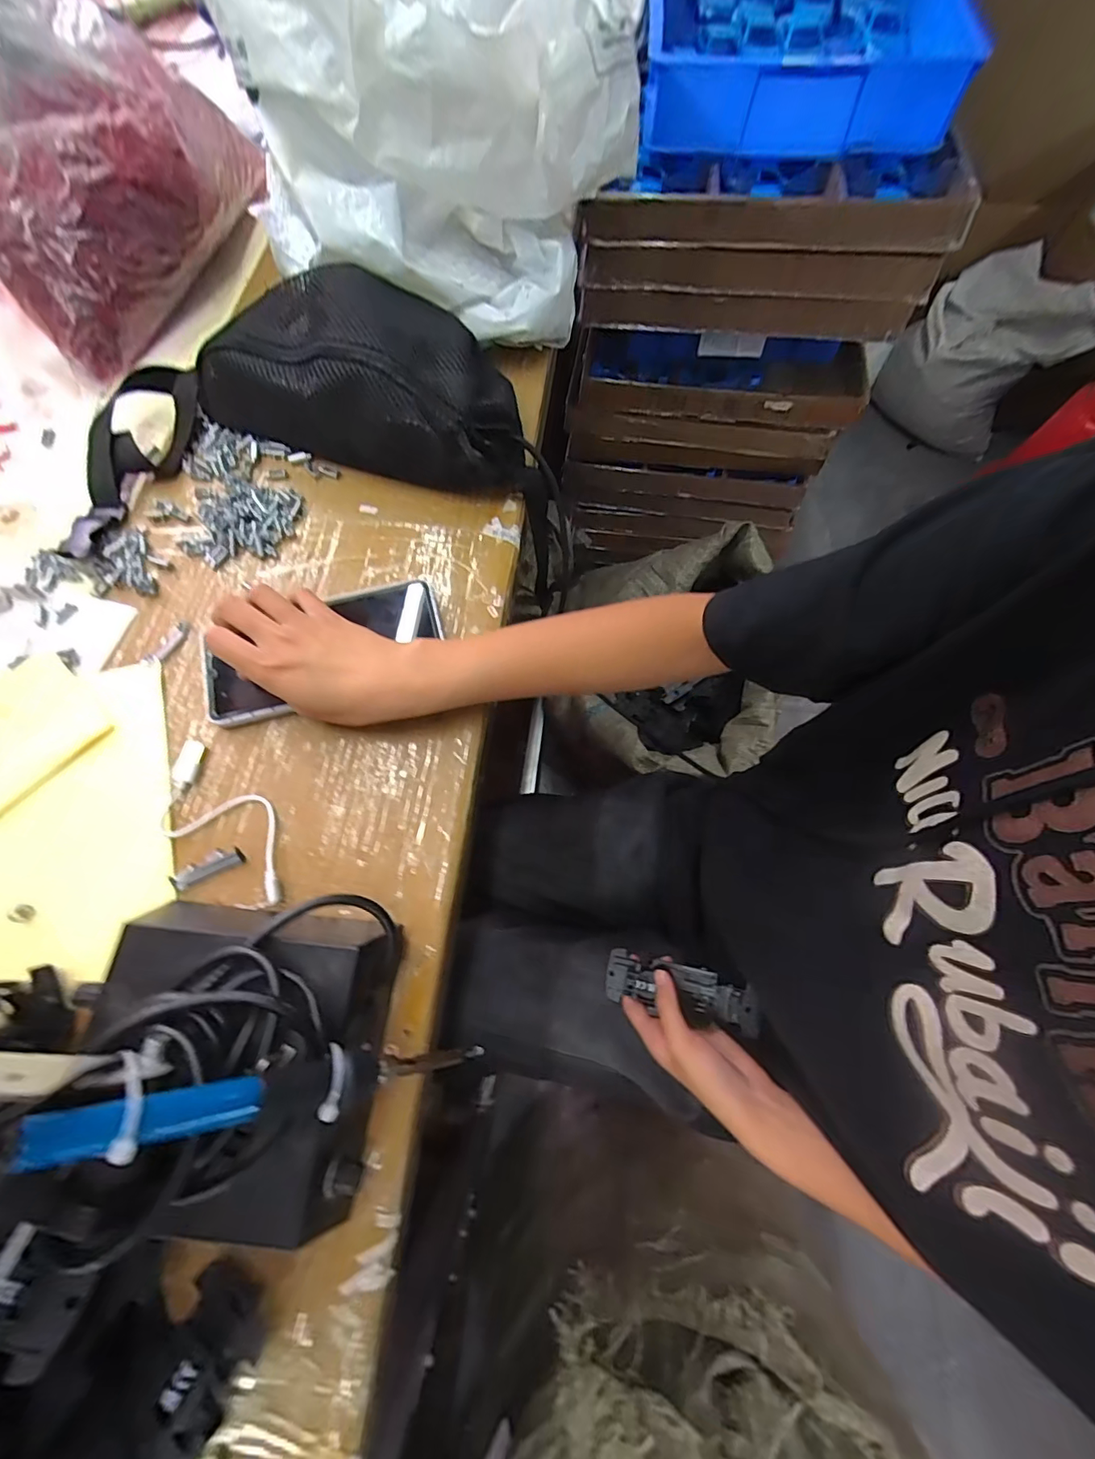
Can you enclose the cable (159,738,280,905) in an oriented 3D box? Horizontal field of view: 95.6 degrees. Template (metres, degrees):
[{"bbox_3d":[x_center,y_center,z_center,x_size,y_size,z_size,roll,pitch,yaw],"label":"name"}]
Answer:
[{"bbox_3d":[-0.206,0.060,0.316,0.123,0.007,0.052,35,74,11],"label":"cable"}]

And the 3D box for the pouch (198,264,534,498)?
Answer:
[{"bbox_3d":[-0.144,-0.290,0.402,0.271,0.082,0.147,15,71,5],"label":"pouch"}]

